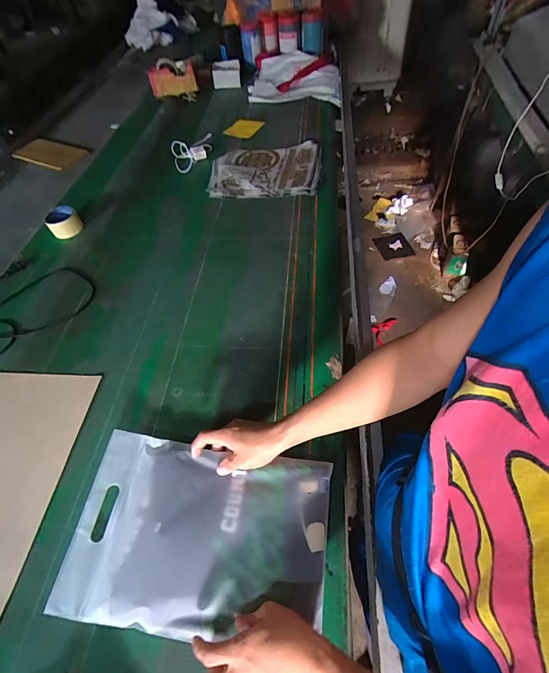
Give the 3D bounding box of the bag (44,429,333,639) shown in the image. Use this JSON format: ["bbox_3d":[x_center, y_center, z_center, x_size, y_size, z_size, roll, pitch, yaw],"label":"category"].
[{"bbox_3d":[-0.111,0.281,0.494,0.362,0.020,0.236,5,56,9],"label":"bag"}]

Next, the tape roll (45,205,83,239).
[{"bbox_3d":[-0.601,-0.327,0.975,0.083,0.046,0.082,-2,56,4],"label":"tape roll"}]

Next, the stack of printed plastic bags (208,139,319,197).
[{"bbox_3d":[-0.030,-0.526,1.072,0.341,0.031,0.271,-2,56,4],"label":"stack of printed plastic bags"}]

